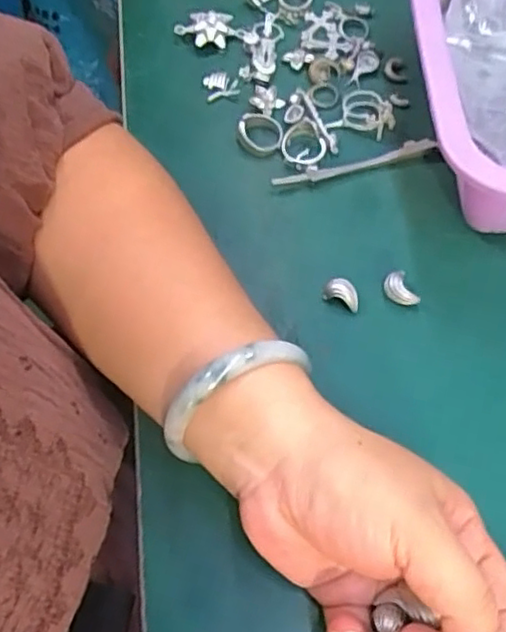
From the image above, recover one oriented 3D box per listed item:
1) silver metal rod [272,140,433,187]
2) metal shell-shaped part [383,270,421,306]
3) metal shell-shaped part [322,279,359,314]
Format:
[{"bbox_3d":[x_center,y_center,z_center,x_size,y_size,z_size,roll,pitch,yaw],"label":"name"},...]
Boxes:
[{"bbox_3d":[0.058,-0.087,0.376,0.096,0.007,0.012,-17,64,-6],"label":"silver metal rod"},{"bbox_3d":[0.076,-0.013,0.340,0.011,0.012,0.019,-26,66,-10],"label":"metal shell-shaped part"},{"bbox_3d":[0.047,-0.011,0.340,0.019,0.016,0.009,24,67,13],"label":"metal shell-shaped part"}]

